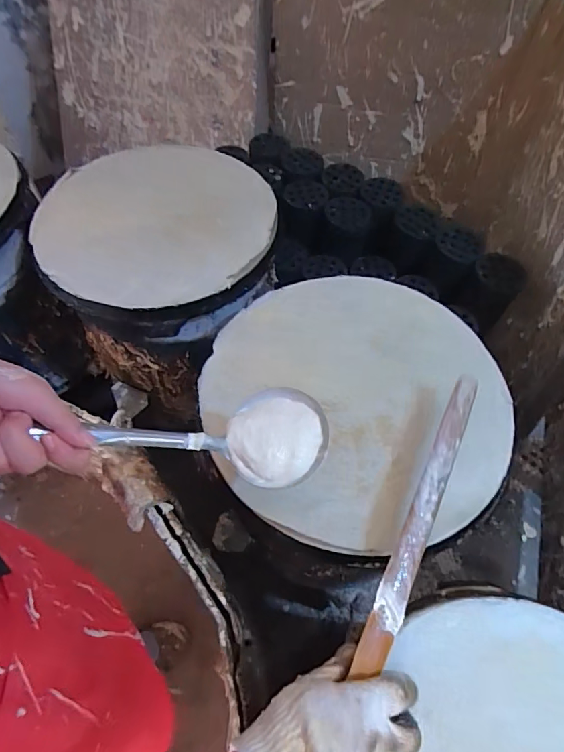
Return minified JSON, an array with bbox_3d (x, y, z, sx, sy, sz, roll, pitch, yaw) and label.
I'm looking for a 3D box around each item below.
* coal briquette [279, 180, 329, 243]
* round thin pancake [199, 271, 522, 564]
[{"bbox_3d":[0.048,-0.375,1.043,0.105,0.077,0.109,9,60,4],"label":"coal briquette"},{"bbox_3d":[0.093,0.019,0.579,0.369,0.030,0.365,0,60,-1],"label":"round thin pancake"}]

